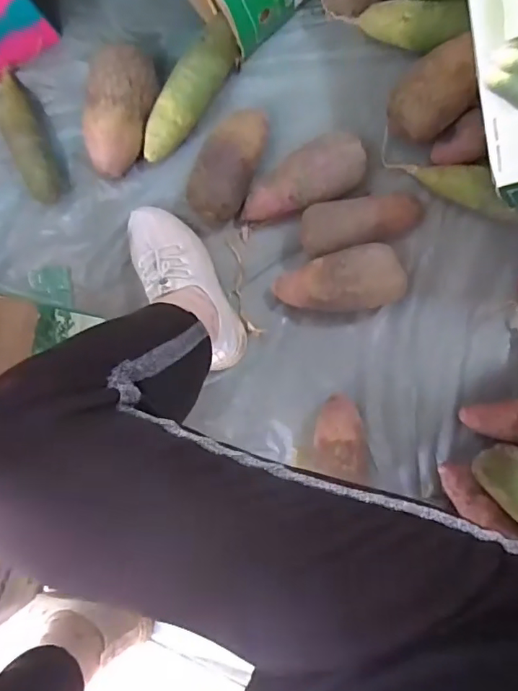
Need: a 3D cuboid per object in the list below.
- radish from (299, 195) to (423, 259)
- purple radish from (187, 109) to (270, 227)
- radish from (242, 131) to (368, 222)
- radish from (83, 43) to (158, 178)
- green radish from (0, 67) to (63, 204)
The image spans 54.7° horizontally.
[{"bbox_3d":[0.133,-0.156,0.643,0.160,0.061,0.064,-11,88,6],"label":"radish"},{"bbox_3d":[-0.039,-0.235,0.658,0.073,0.069,0.155,25,92,6],"label":"purple radish"},{"bbox_3d":[0.056,-0.212,0.649,0.170,0.064,0.072,-22,87,6],"label":"radish"},{"bbox_3d":[-0.185,-0.306,0.673,0.088,0.083,0.150,5,90,6],"label":"radish"},{"bbox_3d":[-0.328,-0.294,0.705,0.055,0.049,0.201,-24,87,6],"label":"green radish"}]

